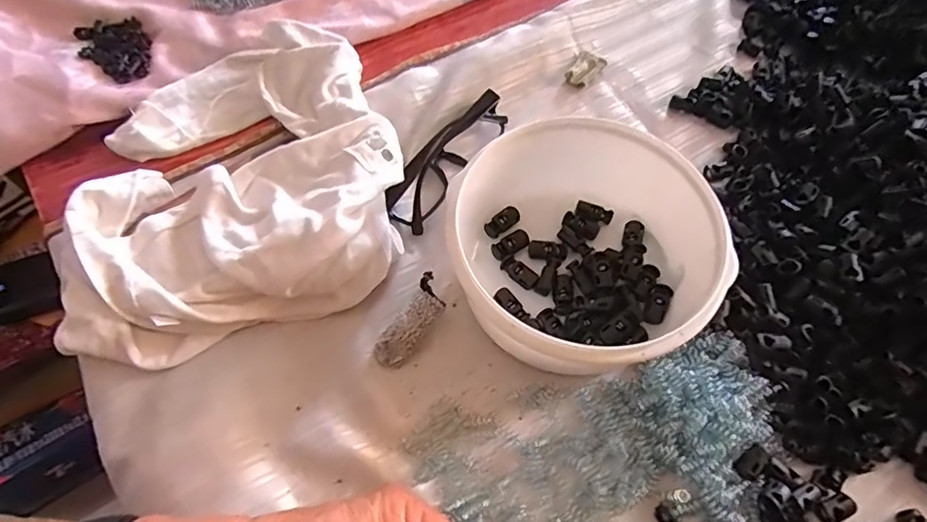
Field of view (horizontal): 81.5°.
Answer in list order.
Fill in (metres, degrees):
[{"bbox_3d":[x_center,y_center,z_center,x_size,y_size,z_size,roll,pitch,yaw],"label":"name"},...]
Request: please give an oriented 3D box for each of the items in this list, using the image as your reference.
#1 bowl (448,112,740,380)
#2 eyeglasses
[{"bbox_3d":[0.069,-0.001,0.342,0.145,0.076,0.156,0,61,0],"label":"bowl"},{"bbox_3d":[-0.009,-0.080,0.406,0.027,0.031,0.129,30,65,15],"label":"eyeglasses"}]

